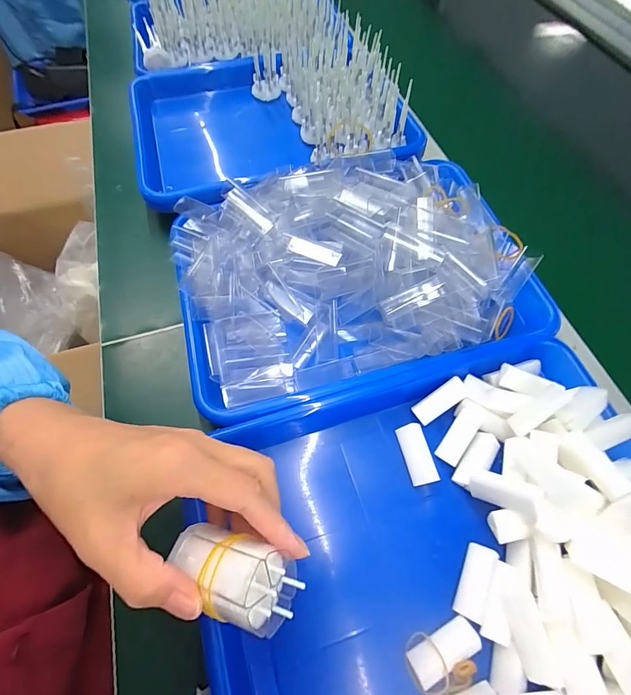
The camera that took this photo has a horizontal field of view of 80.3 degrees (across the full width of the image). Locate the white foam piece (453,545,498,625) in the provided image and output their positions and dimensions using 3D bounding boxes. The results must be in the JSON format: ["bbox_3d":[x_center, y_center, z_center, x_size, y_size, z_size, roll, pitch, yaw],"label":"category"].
[{"bbox_3d":[0.109,0.159,0.255,0.016,0.013,0.045,23,64,11],"label":"white foam piece"}]

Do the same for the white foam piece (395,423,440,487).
[{"bbox_3d":[0.081,0.085,0.298,0.022,0.014,0.045,-13,63,-7],"label":"white foam piece"}]

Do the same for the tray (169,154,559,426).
[{"bbox_3d":[0.035,-0.080,0.343,0.323,0.065,0.235,-13,63,-8],"label":"tray"}]

